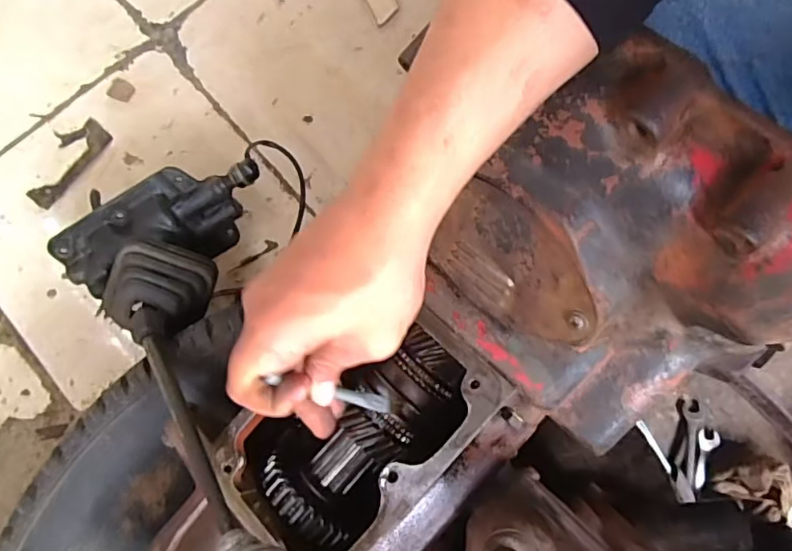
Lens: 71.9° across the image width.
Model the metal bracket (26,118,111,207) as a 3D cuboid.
[{"bbox_3d":[-0.468,-0.162,0.772,0.066,0.006,0.137,32,80,5],"label":"metal bracket"}]

